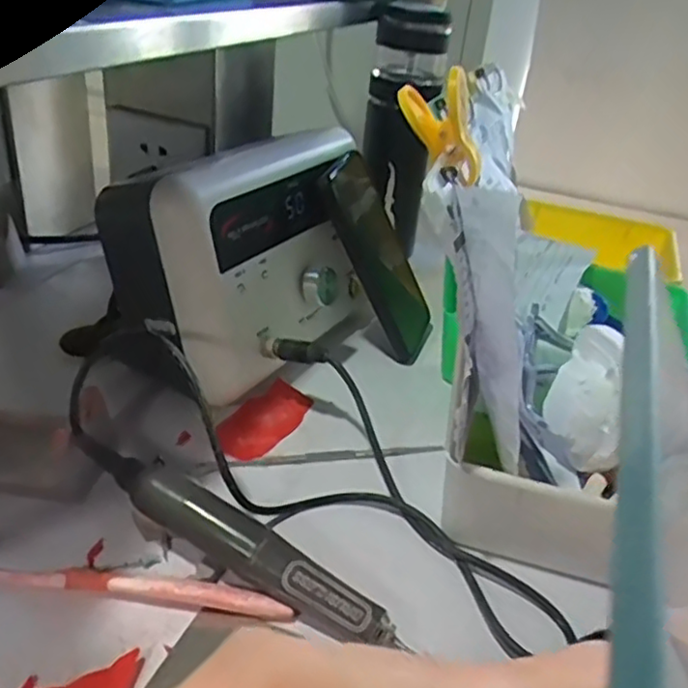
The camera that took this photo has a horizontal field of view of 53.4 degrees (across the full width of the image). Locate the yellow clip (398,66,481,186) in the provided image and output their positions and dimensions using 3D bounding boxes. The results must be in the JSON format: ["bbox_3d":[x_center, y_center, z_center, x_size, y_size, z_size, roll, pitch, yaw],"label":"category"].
[{"bbox_3d":[0.054,-0.111,0.344,0.029,0.033,0.055,-15,76,-54],"label":"yellow clip"}]

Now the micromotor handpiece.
[{"bbox_3d":[-0.043,0.106,0.341,0.150,0.033,0.025,21,33,22],"label":"micromotor handpiece"}]

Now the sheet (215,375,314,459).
[{"bbox_3d":[-0.051,0.050,0.461,0.039,0.005,0.082,23,34,25],"label":"sheet"}]

